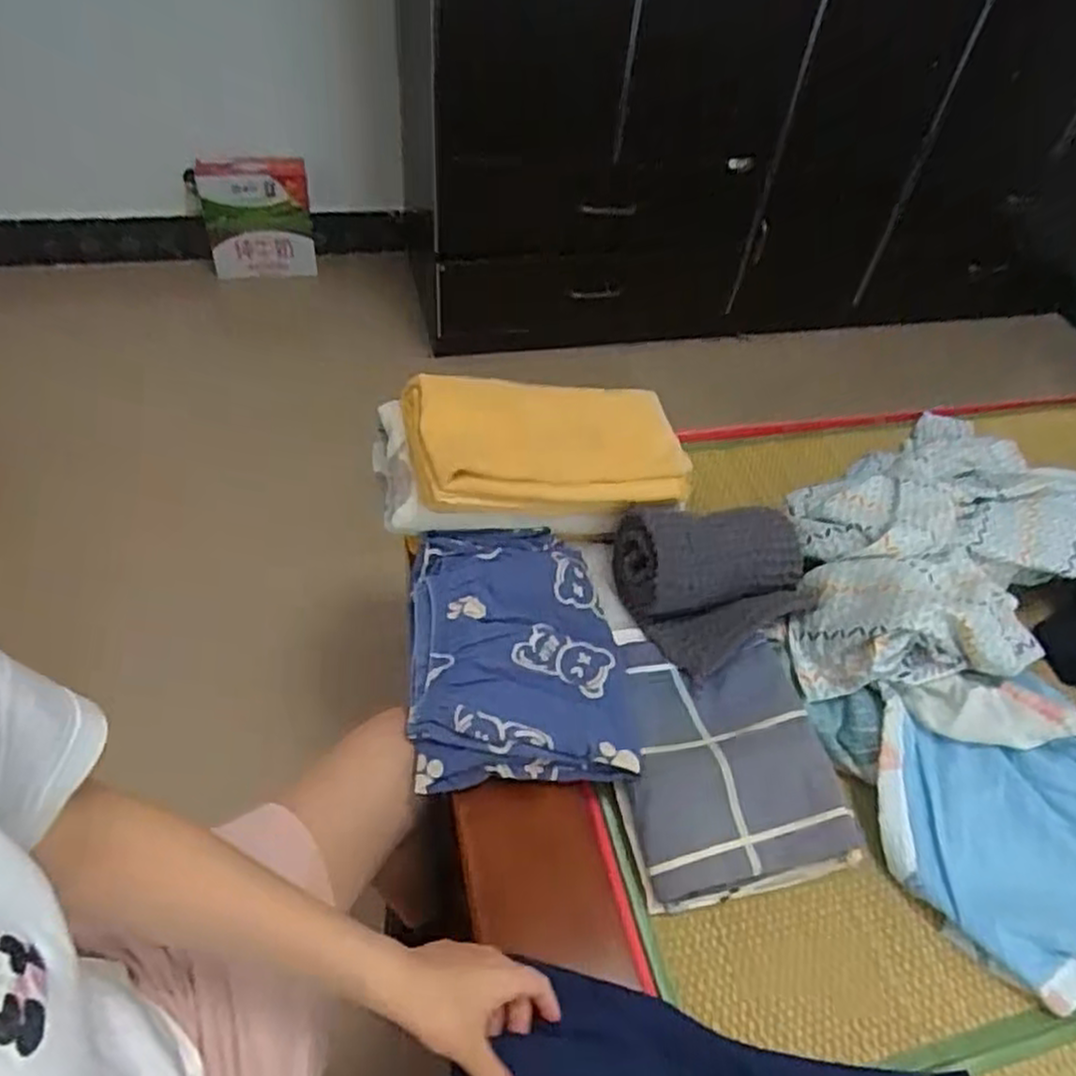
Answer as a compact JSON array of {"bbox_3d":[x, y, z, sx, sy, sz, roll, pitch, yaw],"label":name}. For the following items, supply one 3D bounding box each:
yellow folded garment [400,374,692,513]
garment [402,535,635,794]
[{"bbox_3d":[0.022,-0.105,0.818,0.320,0.047,0.150,-2,70,-25],"label":"yellow folded garment"},{"bbox_3d":[-0.021,0.107,0.744,0.204,0.054,0.268,-1,48,-7],"label":"garment"}]

